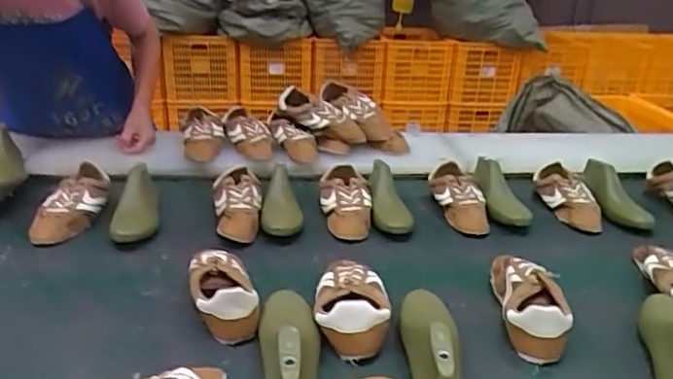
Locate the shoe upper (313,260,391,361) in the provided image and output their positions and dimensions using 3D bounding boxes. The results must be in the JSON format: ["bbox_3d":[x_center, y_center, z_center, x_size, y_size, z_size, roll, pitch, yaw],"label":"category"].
[{"bbox_3d":[0.020,0.169,0.869,0.108,0.076,0.190,1,25,-1],"label":"shoe upper"}]

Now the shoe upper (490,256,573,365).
[{"bbox_3d":[0.295,0.167,0.902,0.080,0.077,0.242,3,26,3],"label":"shoe upper"}]

